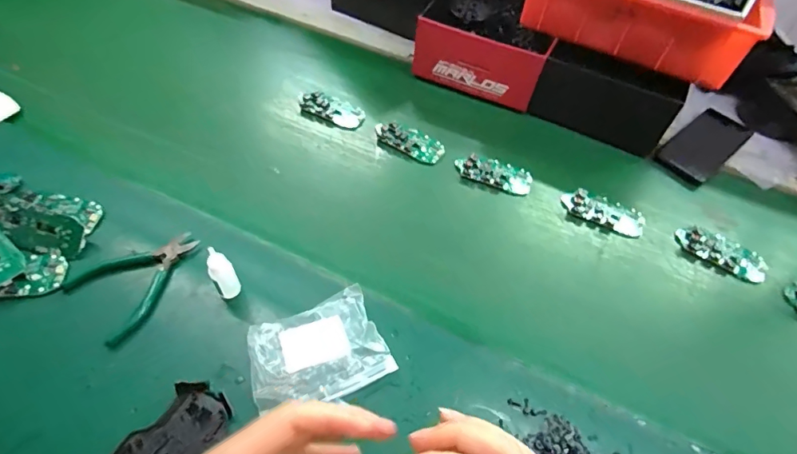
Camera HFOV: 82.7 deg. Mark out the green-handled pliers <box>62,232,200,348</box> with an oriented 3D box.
[{"bbox_3d":[-0.258,0.048,0.455,0.090,0.012,0.117,36,58,21],"label":"green-handled pliers"}]

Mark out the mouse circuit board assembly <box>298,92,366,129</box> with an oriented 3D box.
[{"bbox_3d":[-0.095,-0.167,0.643,0.094,0.019,0.044,15,53,6],"label":"mouse circuit board assembly"}]

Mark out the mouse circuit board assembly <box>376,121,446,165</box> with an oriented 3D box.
[{"bbox_3d":[0.013,-0.116,0.618,0.098,0.017,0.038,25,55,14],"label":"mouse circuit board assembly"}]

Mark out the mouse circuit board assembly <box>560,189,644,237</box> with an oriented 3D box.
[{"bbox_3d":[0.256,-0.018,0.567,0.099,0.013,0.039,23,54,12],"label":"mouse circuit board assembly"}]

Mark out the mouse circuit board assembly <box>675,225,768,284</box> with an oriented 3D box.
[{"bbox_3d":[0.387,0.031,0.541,0.101,0.014,0.042,26,55,14],"label":"mouse circuit board assembly"}]

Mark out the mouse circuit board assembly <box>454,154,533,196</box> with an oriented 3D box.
[{"bbox_3d":[0.124,-0.070,0.593,0.098,0.017,0.038,19,54,9],"label":"mouse circuit board assembly"}]

